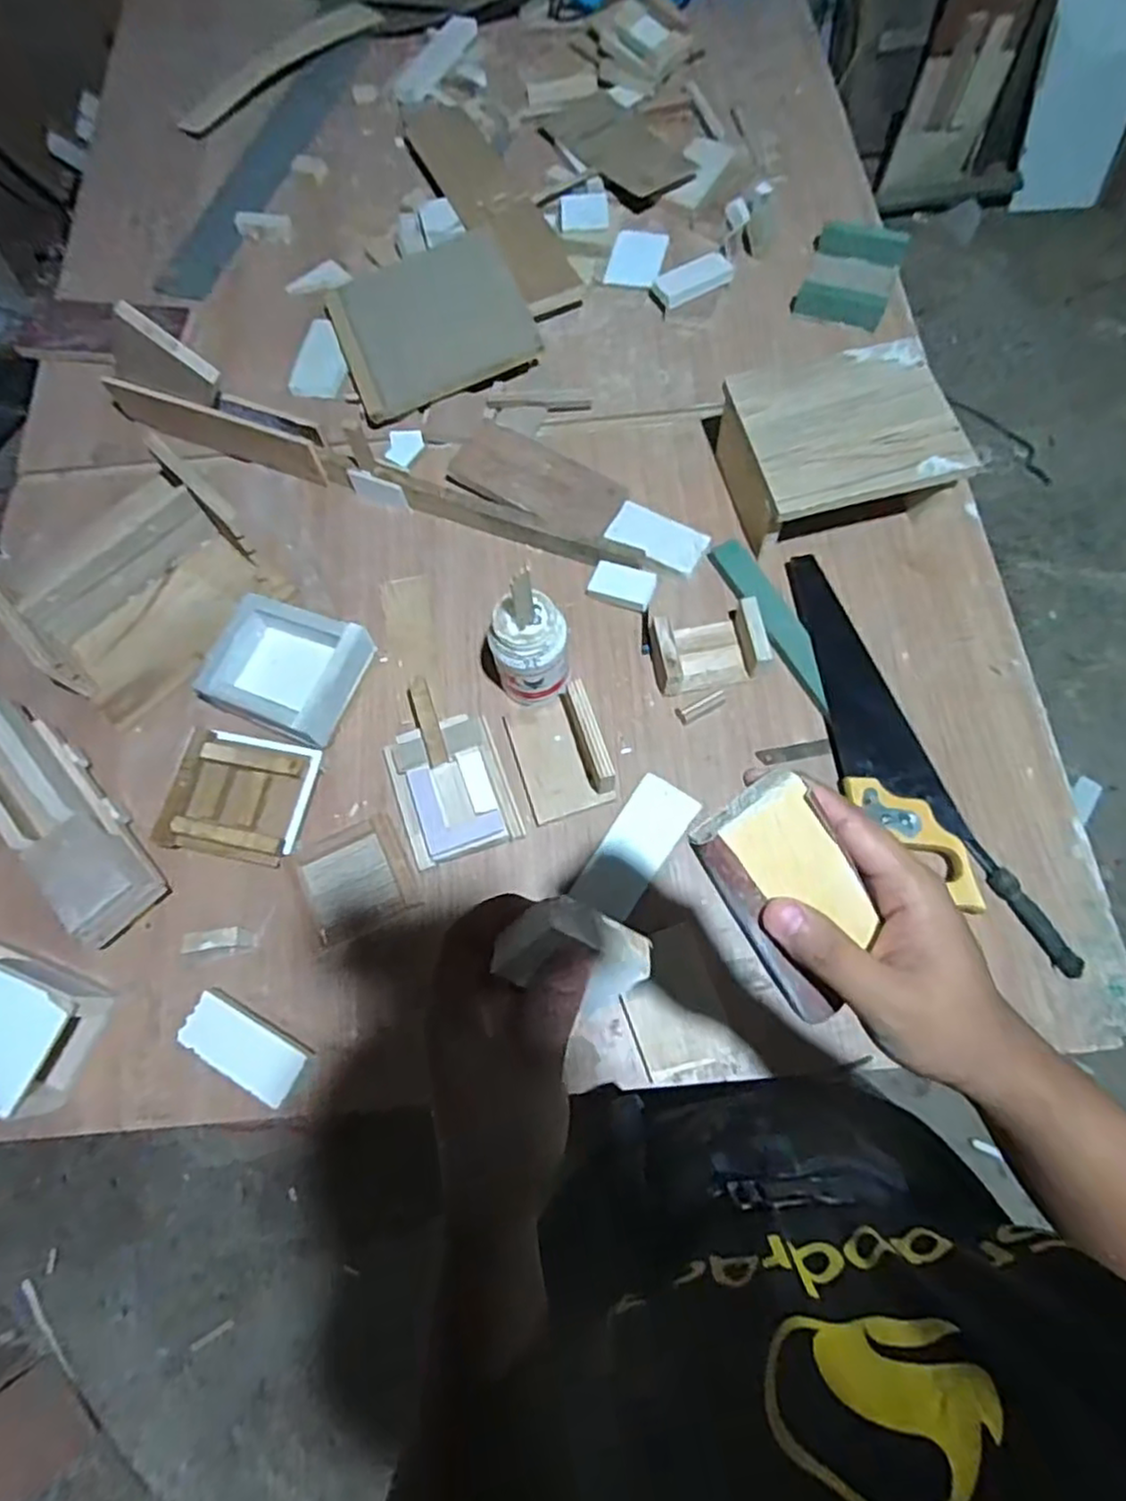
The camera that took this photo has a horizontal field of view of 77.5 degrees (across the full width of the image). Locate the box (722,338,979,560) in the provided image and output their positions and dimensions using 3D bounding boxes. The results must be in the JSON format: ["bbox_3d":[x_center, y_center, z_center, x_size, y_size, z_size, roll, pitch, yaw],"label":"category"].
[{"bbox_3d":[0.316,-0.345,0.821,0.227,0.111,0.198,-13,72,-2],"label":"box"}]

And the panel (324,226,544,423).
[{"bbox_3d":[-0.179,-0.584,0.942,0.244,0.022,0.269,-20,68,1],"label":"panel"}]

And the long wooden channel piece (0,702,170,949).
[{"bbox_3d":[-0.522,0.063,0.728,0.077,0.087,0.298,-40,75,-12],"label":"long wooden channel piece"}]

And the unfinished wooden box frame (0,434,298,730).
[{"bbox_3d":[-0.494,-0.198,0.816,0.238,0.091,0.267,41,78,13],"label":"unfinished wooden box frame"}]

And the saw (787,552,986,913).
[{"bbox_3d":[0.325,-0.031,0.753,0.098,0.037,0.417,-17,73,-3],"label":"saw"}]

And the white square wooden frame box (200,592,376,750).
[{"bbox_3d":[-0.304,-0.088,0.780,0.154,0.057,0.139,21,72,8],"label":"white square wooden frame box"}]

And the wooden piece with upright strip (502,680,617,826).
[{"bbox_3d":[-0.006,-0.002,0.738,0.089,0.073,0.134,-17,73,-3],"label":"wooden piece with upright strip"}]

